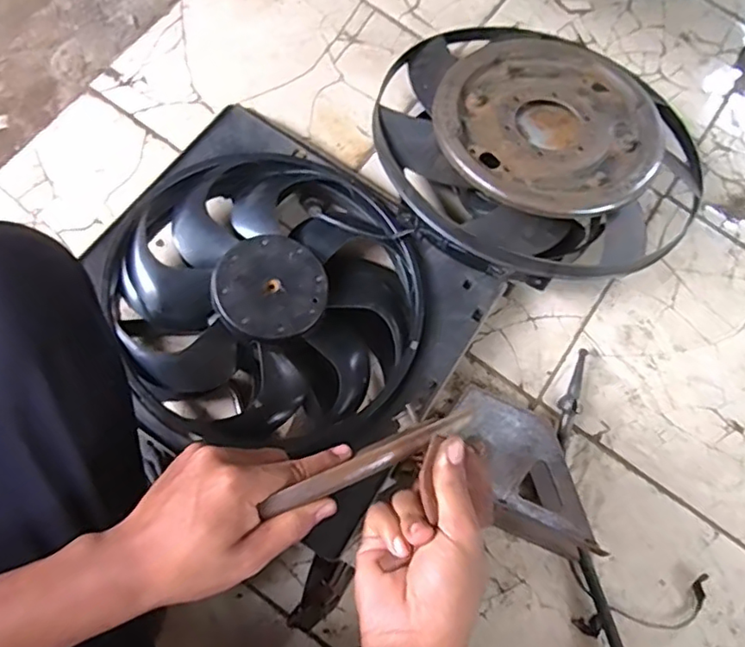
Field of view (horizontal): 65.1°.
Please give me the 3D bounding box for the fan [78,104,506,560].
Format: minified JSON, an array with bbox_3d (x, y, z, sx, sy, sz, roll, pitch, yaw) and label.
[{"bbox_3d":[-0.121,-0.028,0.759,0.451,0.134,0.401,38,74,7],"label":"fan"}]

